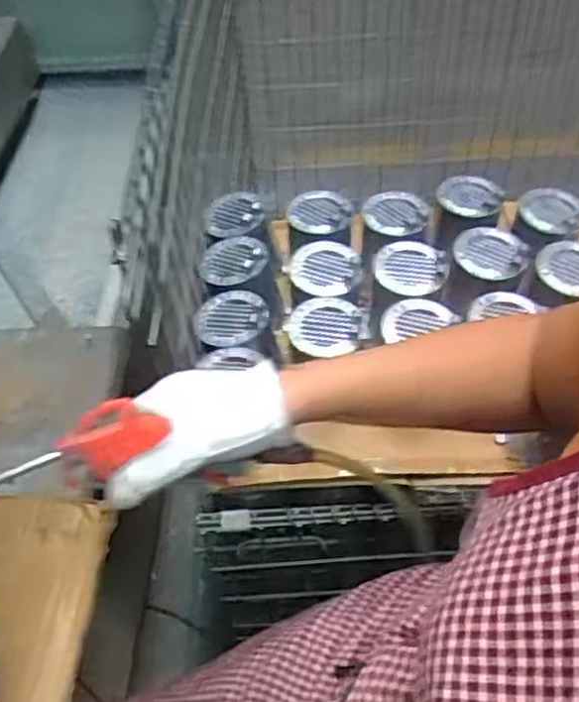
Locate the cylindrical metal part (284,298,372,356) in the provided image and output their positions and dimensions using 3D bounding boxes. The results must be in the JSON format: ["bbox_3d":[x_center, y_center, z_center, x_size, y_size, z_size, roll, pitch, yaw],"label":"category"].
[{"bbox_3d":[0.041,-0.033,0.789,0.082,0.032,0.082,-2,50,2],"label":"cylindrical metal part"}]

